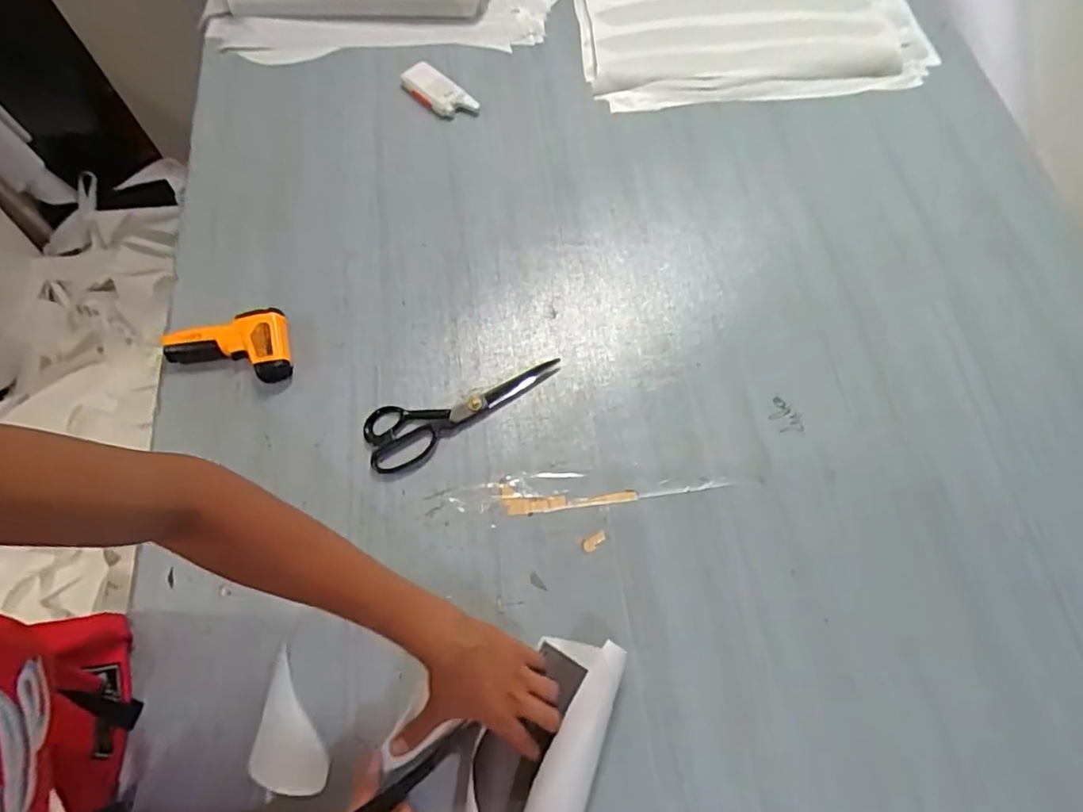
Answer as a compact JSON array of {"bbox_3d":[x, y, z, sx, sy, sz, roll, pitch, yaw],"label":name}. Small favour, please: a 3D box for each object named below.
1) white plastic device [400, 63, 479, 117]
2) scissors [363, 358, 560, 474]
[{"bbox_3d":[-0.157,-0.480,0.939,0.132,0.048,0.051,33,69,12],"label":"white plastic device"},{"bbox_3d":[-0.086,0.013,0.730,0.238,0.013,0.078,-16,68,-9],"label":"scissors"}]

